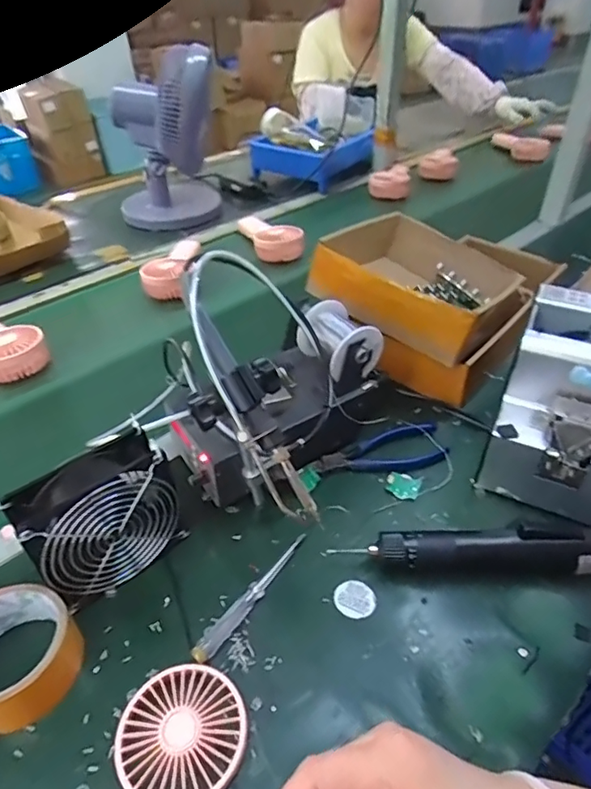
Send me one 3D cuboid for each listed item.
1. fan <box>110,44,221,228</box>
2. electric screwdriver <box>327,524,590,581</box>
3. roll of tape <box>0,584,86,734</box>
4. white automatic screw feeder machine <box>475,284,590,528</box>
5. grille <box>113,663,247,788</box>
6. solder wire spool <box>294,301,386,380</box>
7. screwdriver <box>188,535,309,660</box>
[{"bbox_3d":[-0.251,-0.476,1.003,0.200,0.294,0.178,-10,41,-10],"label":"fan"},{"bbox_3d":[0.175,0.139,0.452,0.254,0.052,0.032,0,40,2],"label":"electric screwdriver"},{"bbox_3d":[-0.211,0.193,0.392,0.088,0.044,0.087,-1,40,1],"label":"roll of tape"},{"bbox_3d":[0.273,0.010,0.517,0.127,0.146,0.173,17,44,20],"label":"white automatic screw feeder machine"},{"bbox_3d":[-0.079,0.236,0.364,0.085,0.016,0.087,-1,40,1],"label":"grille"},{"bbox_3d":[0.042,-0.050,0.543,0.063,0.065,0.079,-27,46,-27],"label":"solder wire spool"},{"bbox_3d":[-0.035,0.168,0.445,0.015,0.009,0.138,26,47,28],"label":"screwdriver"}]

